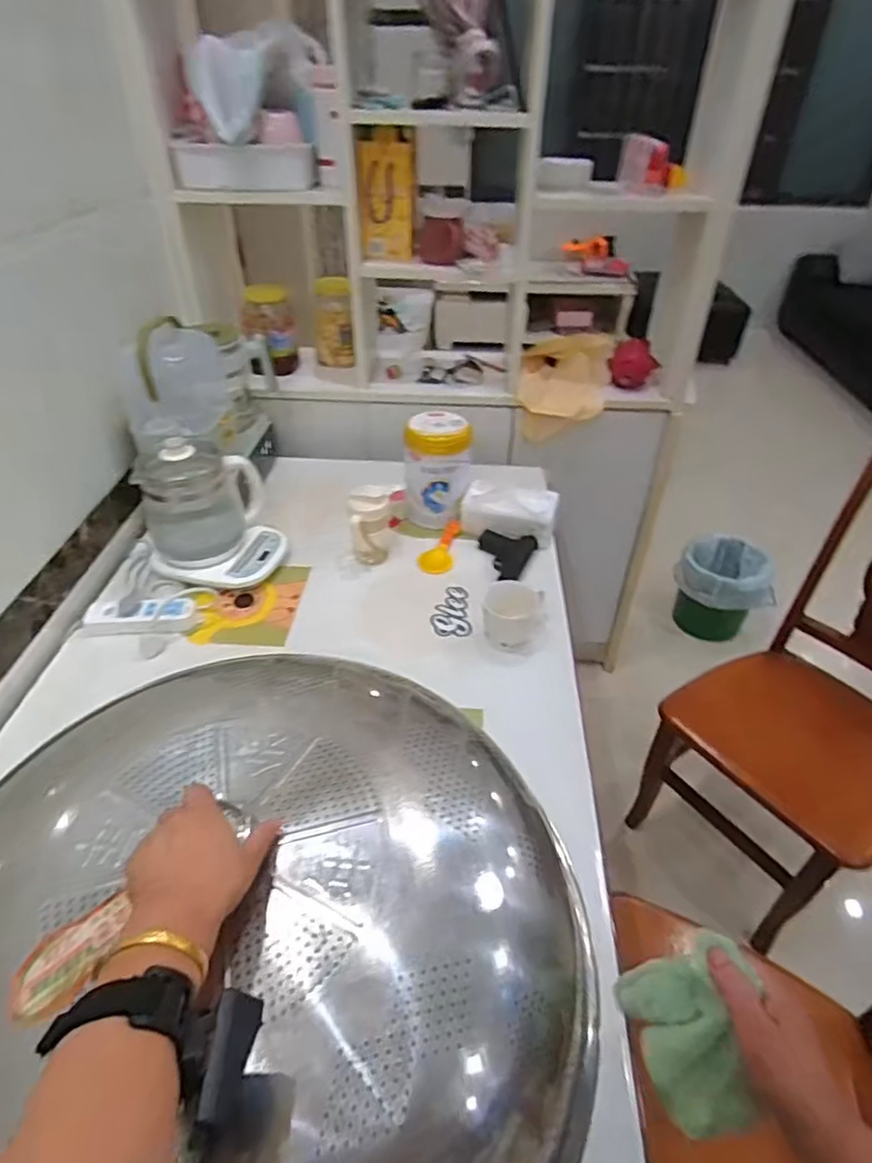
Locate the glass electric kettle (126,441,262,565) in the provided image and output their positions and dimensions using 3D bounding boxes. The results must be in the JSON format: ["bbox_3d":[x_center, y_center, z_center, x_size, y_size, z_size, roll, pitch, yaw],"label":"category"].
[{"bbox_3d":[-0.411,-0.155,1.065,0.192,0.196,0.157,-4,39,-5],"label":"glass electric kettle"}]

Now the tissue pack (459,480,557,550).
[{"bbox_3d":[0.140,-0.132,1.192,0.176,0.068,0.102,9,40,10],"label":"tissue pack"}]

